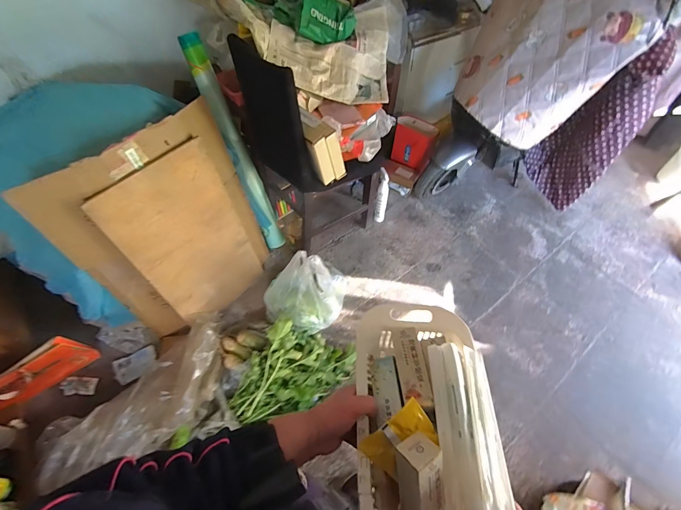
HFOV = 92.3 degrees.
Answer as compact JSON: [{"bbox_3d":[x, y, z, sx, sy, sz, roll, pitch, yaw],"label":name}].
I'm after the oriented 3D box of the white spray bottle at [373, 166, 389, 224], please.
[{"bbox_3d":[0.229,-0.308,1.797,0.061,0.359,0.074,5,54,2],"label":"white spray bottle"}]

